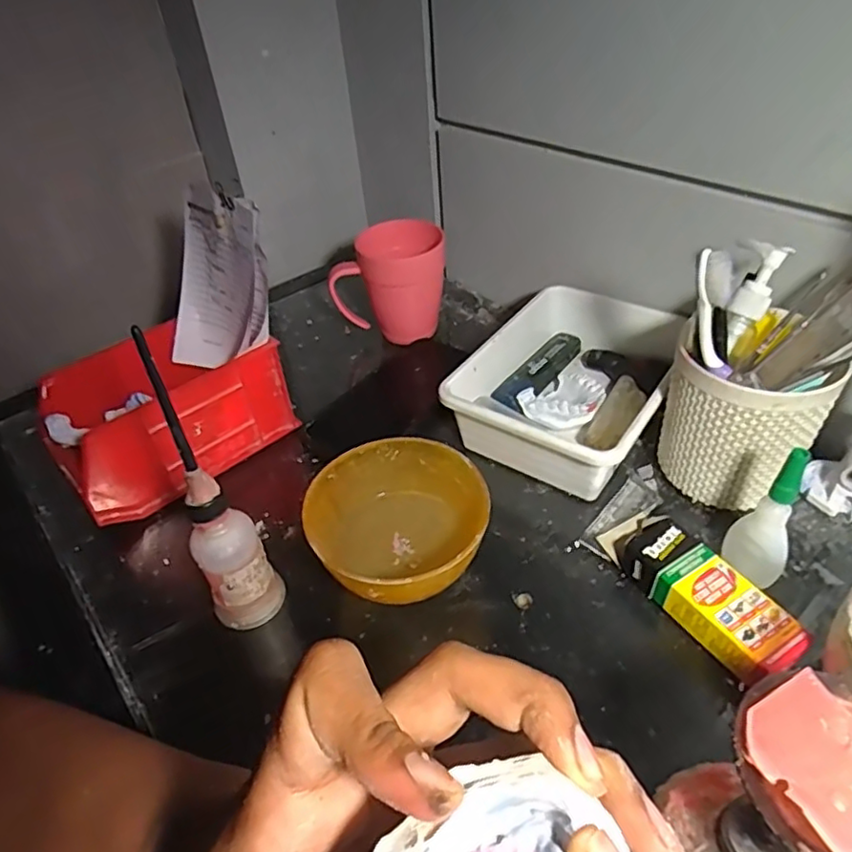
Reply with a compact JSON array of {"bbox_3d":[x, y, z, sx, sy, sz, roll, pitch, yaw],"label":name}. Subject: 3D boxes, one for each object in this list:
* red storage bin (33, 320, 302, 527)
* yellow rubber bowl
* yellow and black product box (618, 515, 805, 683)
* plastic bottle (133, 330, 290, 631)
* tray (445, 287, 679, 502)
[{"bbox_3d":[-0.204,-0.011,0.490,0.169,0.091,0.096,-33,48,-27],"label":"red storage bin"},{"bbox_3d":[-0.014,0.072,0.390,0.105,0.066,0.113,-3,42,3],"label":"yellow rubber bowl"},{"bbox_3d":[0.165,0.101,0.371,0.045,0.028,0.112,-22,44,-18],"label":"yellow and black product box"},{"bbox_3d":[-0.121,0.046,0.342,0.043,0.180,0.045,-23,44,-19],"label":"plastic bottle"},{"bbox_3d":[0.119,-0.030,0.497,0.140,0.063,0.188,24,49,29],"label":"tray"}]

